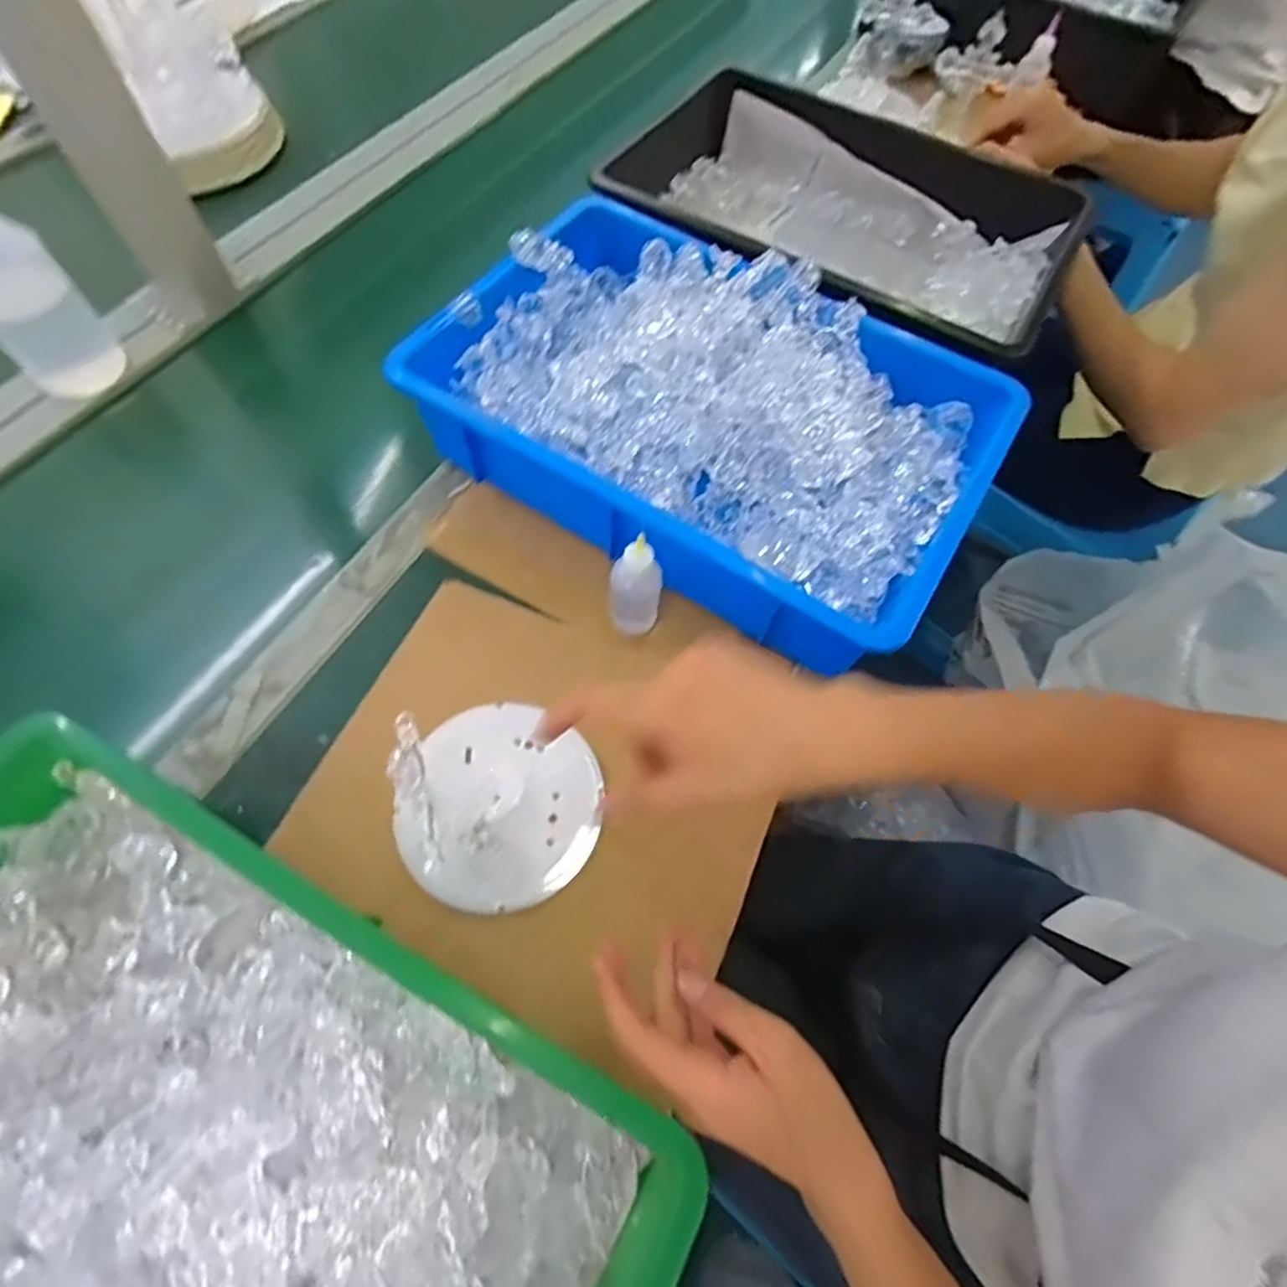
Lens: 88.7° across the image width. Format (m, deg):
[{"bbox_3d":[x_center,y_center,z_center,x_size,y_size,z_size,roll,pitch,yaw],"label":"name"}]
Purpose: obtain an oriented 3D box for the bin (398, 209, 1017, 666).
[{"bbox_3d":[0.049,-0.180,0.518,0.409,0.091,0.285,31,66,13],"label":"bin"}]

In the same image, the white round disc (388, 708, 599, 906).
[{"bbox_3d":[-0.090,0.101,0.422,0.121,0.019,0.124,1,63,-2],"label":"white round disc"}]

